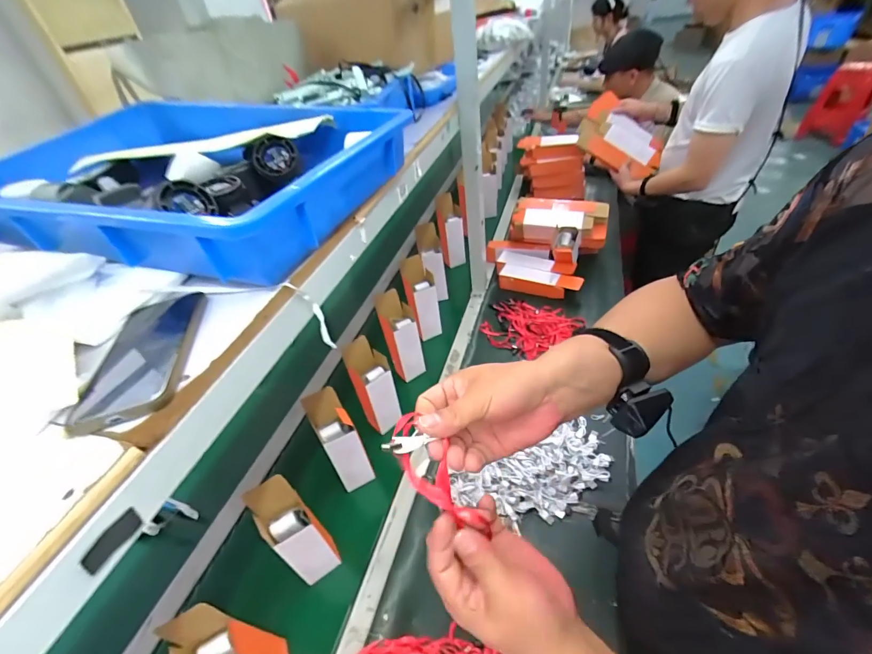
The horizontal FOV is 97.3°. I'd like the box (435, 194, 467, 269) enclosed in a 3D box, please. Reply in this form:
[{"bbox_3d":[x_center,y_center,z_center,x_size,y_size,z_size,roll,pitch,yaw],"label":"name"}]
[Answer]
[{"bbox_3d":[0.055,-0.330,1.354,0.096,0.258,0.073,-9,41,1],"label":"box"}]

